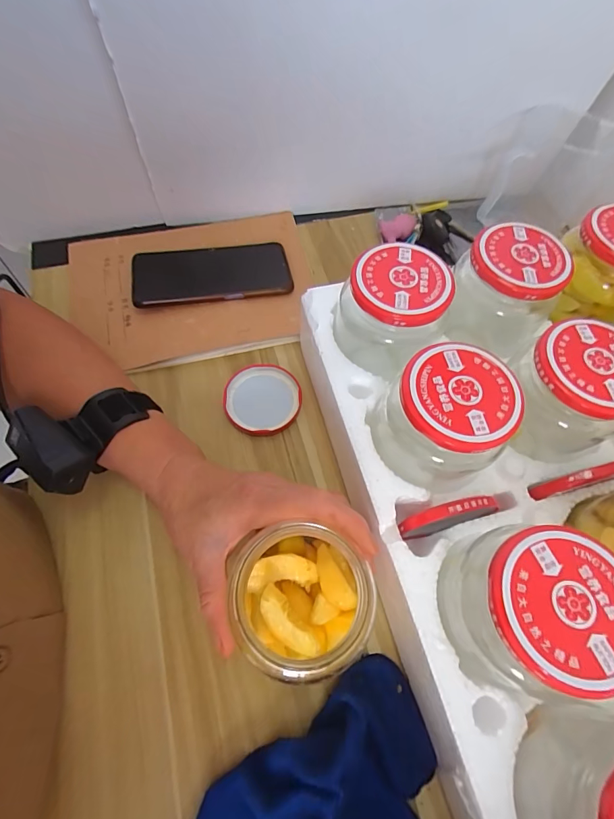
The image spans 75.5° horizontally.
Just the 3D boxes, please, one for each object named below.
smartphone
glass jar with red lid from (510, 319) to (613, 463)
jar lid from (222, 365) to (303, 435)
[{"bbox_3d":[-0.102,-0.145,0.425,0.163,0.011,0.072,-7,64,-8],"label":"smartphone"},{"bbox_3d":[0.181,-0.011,0.279,0.070,0.078,0.065,1,63,-1],"label":"glass jar with red lid"},{"bbox_3d":[-0.041,-0.010,0.371,0.069,0.008,0.071,0,62,1],"label":"jar lid"}]

